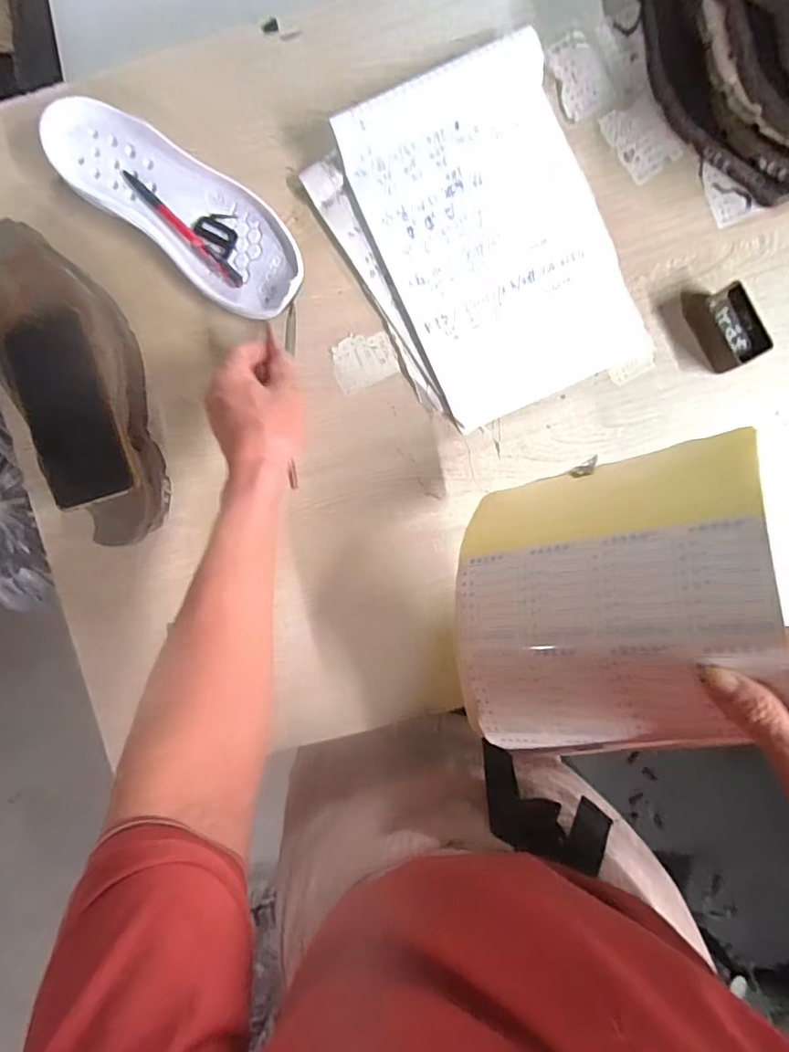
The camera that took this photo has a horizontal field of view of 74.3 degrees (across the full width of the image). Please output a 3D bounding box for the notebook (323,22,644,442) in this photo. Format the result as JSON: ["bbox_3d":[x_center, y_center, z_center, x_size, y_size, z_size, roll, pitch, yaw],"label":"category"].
[{"bbox_3d":[0.091,-0.262,0.474,0.203,0.040,0.298,-23,91,3],"label":"notebook"}]

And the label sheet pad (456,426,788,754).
[{"bbox_3d":[0.142,0.057,0.352,0.206,0.070,0.207,-9,85,40],"label":"label sheet pad"}]

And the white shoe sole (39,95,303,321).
[{"bbox_3d":[-0.193,-0.292,0.481,0.262,0.043,0.093,39,93,1],"label":"white shoe sole"}]

